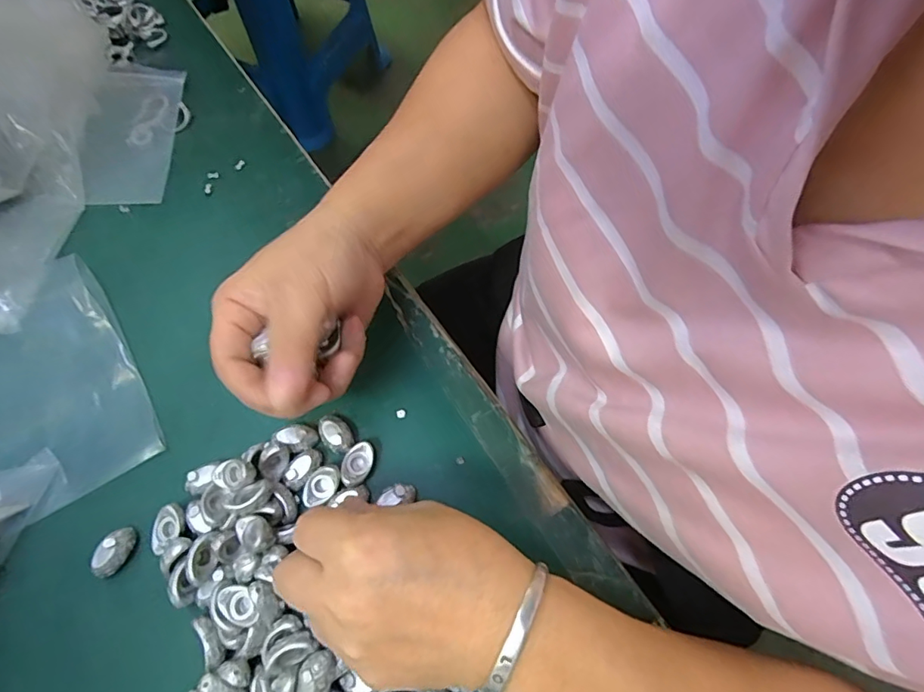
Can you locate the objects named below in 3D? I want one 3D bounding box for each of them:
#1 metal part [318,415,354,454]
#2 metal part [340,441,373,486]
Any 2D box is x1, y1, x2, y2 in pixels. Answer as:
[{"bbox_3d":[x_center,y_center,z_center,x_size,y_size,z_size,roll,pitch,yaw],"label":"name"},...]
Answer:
[{"bbox_3d":[-0.077,0.053,0.304,0.017,0.010,0.024,-29,73,-13],"label":"metal part"},{"bbox_3d":[-0.062,0.070,0.298,0.016,0.010,0.027,24,70,7],"label":"metal part"}]

